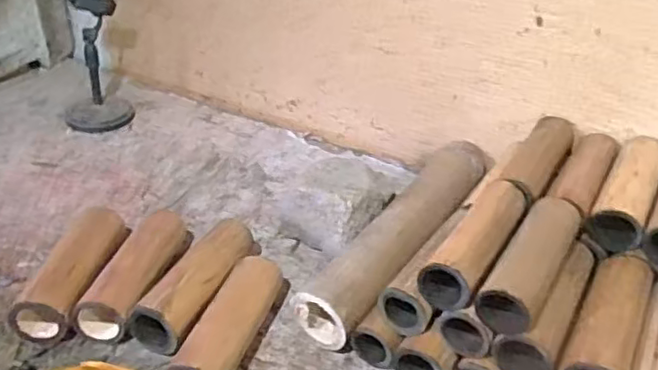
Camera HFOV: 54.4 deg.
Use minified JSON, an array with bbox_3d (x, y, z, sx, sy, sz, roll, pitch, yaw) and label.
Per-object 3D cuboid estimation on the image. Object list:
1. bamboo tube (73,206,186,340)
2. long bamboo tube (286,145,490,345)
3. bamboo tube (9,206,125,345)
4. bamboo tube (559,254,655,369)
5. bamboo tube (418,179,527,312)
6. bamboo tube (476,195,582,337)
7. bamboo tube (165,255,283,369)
[{"bbox_3d":[-0.214,0.099,0.732,0.066,0.063,0.187,11,33,10],"label":"bamboo tube"},{"bbox_3d":[0.095,0.058,0.802,0.077,0.082,0.393,23,37,26],"label":"long bamboo tube"},{"bbox_3d":[-0.282,0.096,0.725,0.063,0.072,0.175,9,33,7],"label":"bamboo tube"},{"bbox_3d":[0.275,0.136,0.628,0.058,0.054,0.183,18,34,23],"label":"bamboo tube"},{"bbox_3d":[0.158,0.058,0.666,0.053,0.055,0.174,22,36,28],"label":"bamboo tube"},{"bbox_3d":[0.205,0.074,0.644,0.053,0.047,0.174,20,35,25],"label":"bamboo tube"},{"bbox_3d":[-0.102,0.145,0.661,0.061,0.055,0.182,13,34,13],"label":"bamboo tube"}]

